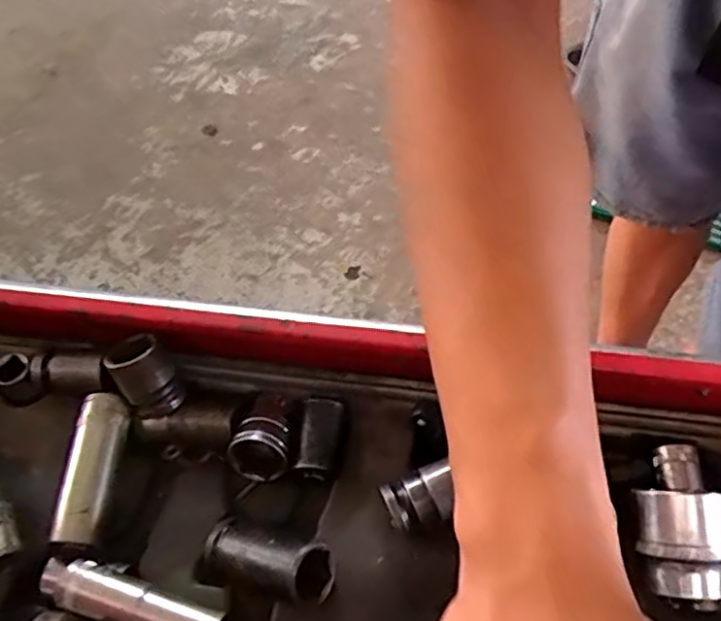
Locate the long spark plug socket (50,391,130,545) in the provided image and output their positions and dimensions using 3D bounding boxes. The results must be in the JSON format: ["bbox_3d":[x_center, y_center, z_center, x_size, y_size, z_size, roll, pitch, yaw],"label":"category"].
[{"bbox_3d":[-0.136,0.079,0.327,0.021,0.018,0.074,0,56,3],"label":"long spark plug socket"}]

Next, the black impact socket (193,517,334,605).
[{"bbox_3d":[-0.046,0.116,0.301,0.063,0.025,0.028,-2,53,28],"label":"black impact socket"}]

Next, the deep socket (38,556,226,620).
[{"bbox_3d":[-0.107,0.131,0.292,0.098,0.016,0.019,13,57,11],"label":"deep socket"}]

